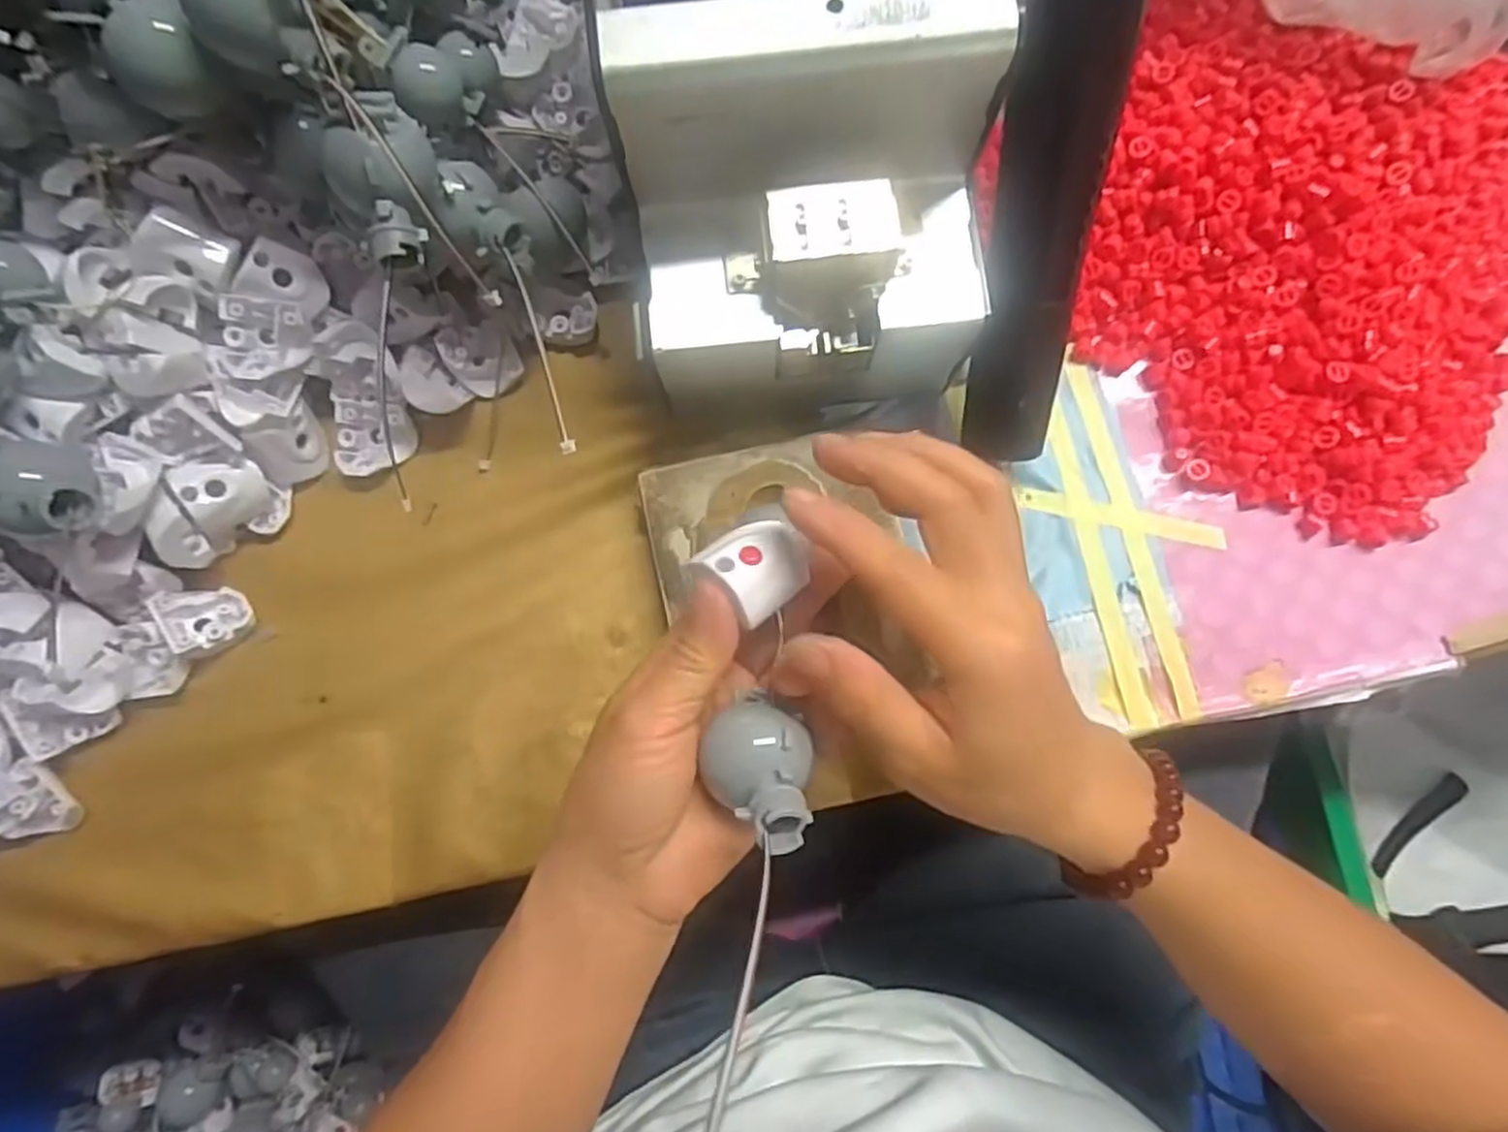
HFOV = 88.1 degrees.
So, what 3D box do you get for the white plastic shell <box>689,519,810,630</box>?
[{"bbox_3d":[0.000,0.001,0.251,0.031,0.015,0.029,-38,94,-24],"label":"white plastic shell"}]

